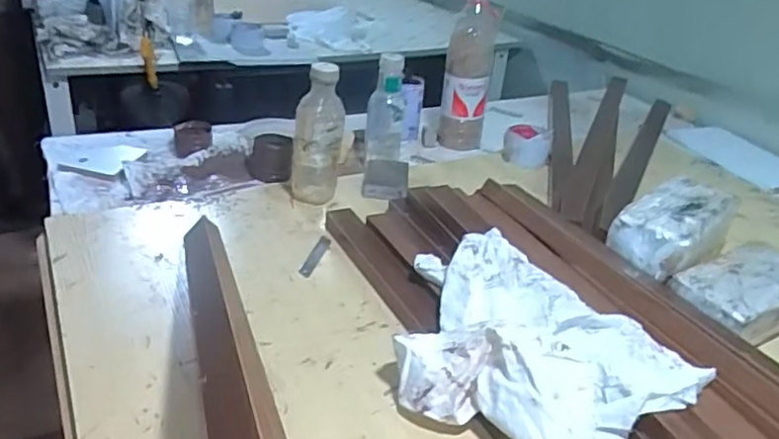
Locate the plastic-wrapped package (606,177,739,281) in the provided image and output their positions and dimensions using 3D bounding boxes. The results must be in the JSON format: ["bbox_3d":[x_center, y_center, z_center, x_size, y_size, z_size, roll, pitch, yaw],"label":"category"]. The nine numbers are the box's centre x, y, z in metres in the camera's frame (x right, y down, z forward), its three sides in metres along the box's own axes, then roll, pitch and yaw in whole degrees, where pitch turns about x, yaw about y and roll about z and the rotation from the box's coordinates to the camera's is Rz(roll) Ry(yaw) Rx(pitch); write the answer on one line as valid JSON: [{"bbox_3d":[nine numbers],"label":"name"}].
[{"bbox_3d":[0.390,0.009,0.866,0.108,0.068,0.200,28,36,35],"label":"plastic-wrapped package"}]

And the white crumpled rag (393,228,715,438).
[{"bbox_3d":[0.126,0.137,0.650,0.320,0.091,0.219,29,37,34],"label":"white crumpled rag"}]

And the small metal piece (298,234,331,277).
[{"bbox_3d":[-0.099,0.047,0.848,0.018,0.006,0.092,11,30,9],"label":"small metal piece"}]

